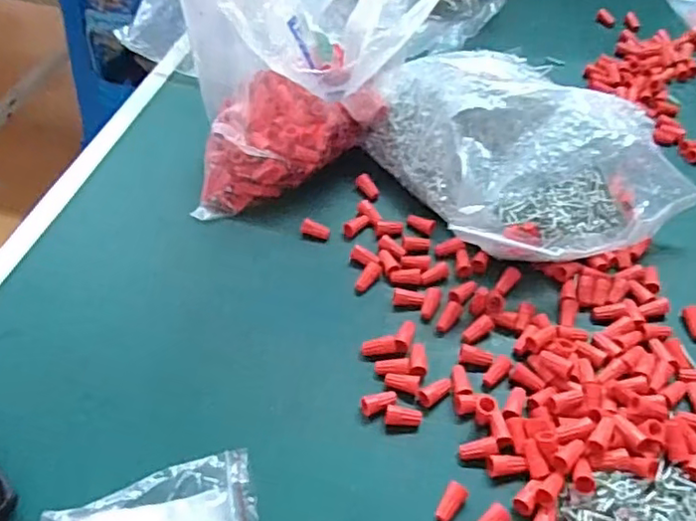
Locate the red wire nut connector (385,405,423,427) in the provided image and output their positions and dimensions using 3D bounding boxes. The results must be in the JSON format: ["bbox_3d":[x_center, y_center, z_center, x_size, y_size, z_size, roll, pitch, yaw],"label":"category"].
[{"bbox_3d":[0.034,0.096,0.381,0.022,0.011,0.010,8,50,6],"label":"red wire nut connector"}]

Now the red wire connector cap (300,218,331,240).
[{"bbox_3d":[-0.025,-0.023,0.479,0.022,0.013,0.011,9,50,6],"label":"red wire connector cap"}]

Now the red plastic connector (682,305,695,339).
[{"bbox_3d":[0.238,0.042,0.430,0.010,0.008,0.024,0,62,-1],"label":"red plastic connector"}]

